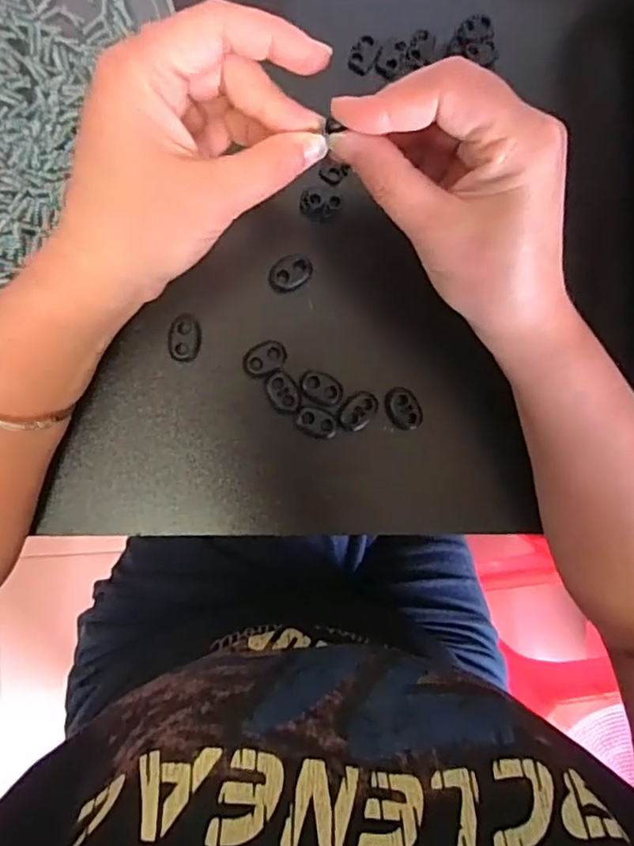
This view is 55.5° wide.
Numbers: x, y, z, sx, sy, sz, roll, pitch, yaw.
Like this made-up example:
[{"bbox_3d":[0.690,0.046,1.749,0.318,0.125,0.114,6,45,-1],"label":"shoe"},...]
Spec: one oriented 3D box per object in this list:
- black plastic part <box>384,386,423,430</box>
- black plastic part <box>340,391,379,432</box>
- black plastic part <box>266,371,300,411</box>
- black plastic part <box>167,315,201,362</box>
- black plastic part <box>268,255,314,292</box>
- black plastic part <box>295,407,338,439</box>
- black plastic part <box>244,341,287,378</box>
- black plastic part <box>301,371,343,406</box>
[{"bbox_3d":[0.045,-0.007,0.315,0.017,0.005,0.024,-31,96,-4],"label":"black plastic part"},{"bbox_3d":[0.022,-0.006,0.311,0.015,0.006,0.022,41,88,-7],"label":"black plastic part"},{"bbox_3d":[-0.017,-0.016,0.303,0.014,0.004,0.022,-32,96,-4],"label":"black plastic part"},{"bbox_3d":[-0.065,-0.042,0.299,0.015,0.006,0.023,7,92,-7],"label":"black plastic part"},{"bbox_3d":[-0.013,-0.076,0.304,0.023,0.004,0.016,-28,96,-5],"label":"black plastic part"},{"bbox_3d":[0.000,0.000,0.307,0.022,0.004,0.014,26,90,-8],"label":"black plastic part"},{"bbox_3d":[-0.026,-0.032,0.301,0.022,0.004,0.016,-27,96,-5],"label":"black plastic part"},{"bbox_3d":[0.003,-0.018,0.306,0.022,0.004,0.014,26,90,-8],"label":"black plastic part"}]

